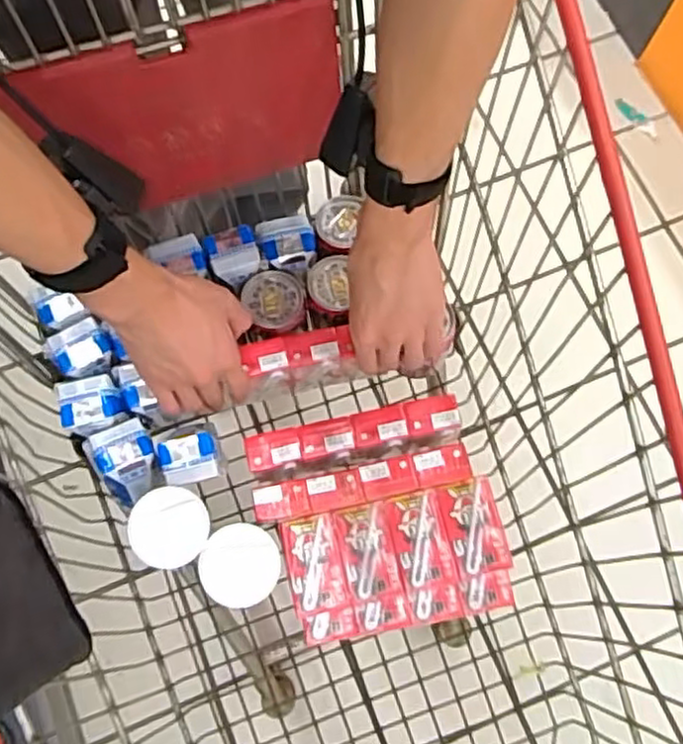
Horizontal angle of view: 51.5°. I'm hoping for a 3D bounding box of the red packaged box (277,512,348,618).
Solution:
[{"bbox_3d":[-0.025,0.176,0.646,0.051,0.026,0.085,-11,74,-3],"label":"red packaged box"}]

